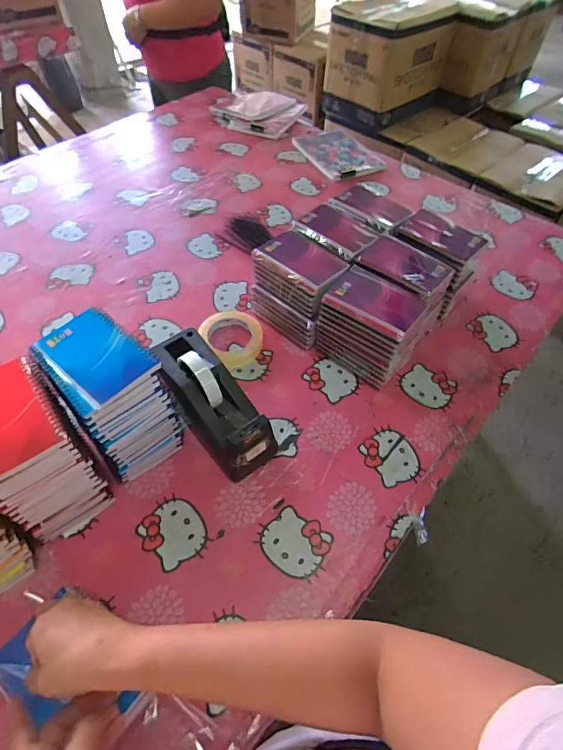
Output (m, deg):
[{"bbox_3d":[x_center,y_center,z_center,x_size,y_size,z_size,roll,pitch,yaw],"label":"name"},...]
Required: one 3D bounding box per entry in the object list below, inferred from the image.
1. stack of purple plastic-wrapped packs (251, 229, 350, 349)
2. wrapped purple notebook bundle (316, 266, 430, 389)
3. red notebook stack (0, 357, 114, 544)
[{"bbox_3d":[0.029,-0.147,0.718,0.148,0.123,0.114,36,60,22],"label":"stack of purple plastic-wrapped packs"},{"bbox_3d":[0.139,-0.079,0.668,0.138,0.119,0.117,33,59,20],"label":"wrapped purple notebook bundle"},{"bbox_3d":[-0.289,0.094,0.501,0.095,0.168,0.137,-31,60,-22],"label":"red notebook stack"}]

